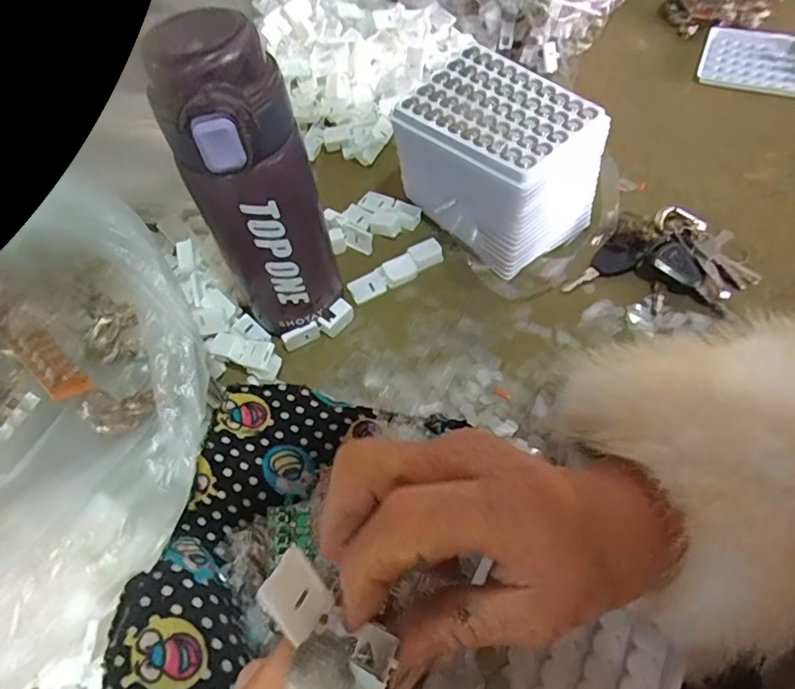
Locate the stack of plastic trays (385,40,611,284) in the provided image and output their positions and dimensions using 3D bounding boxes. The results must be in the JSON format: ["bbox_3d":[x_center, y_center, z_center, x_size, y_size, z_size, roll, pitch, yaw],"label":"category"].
[{"bbox_3d":[0.077,-0.135,0.408,0.099,0.101,0.132,-39,61,-18],"label":"stack of plastic trays"}]

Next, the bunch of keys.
[{"bbox_3d":[0.200,-0.067,0.395,0.117,0.028,0.078,15,60,16],"label":"bunch of keys"}]

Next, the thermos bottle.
[{"bbox_3d":[-0.080,-0.081,0.325,0.070,0.196,0.056,-24,57,-10],"label":"thermos bottle"}]

